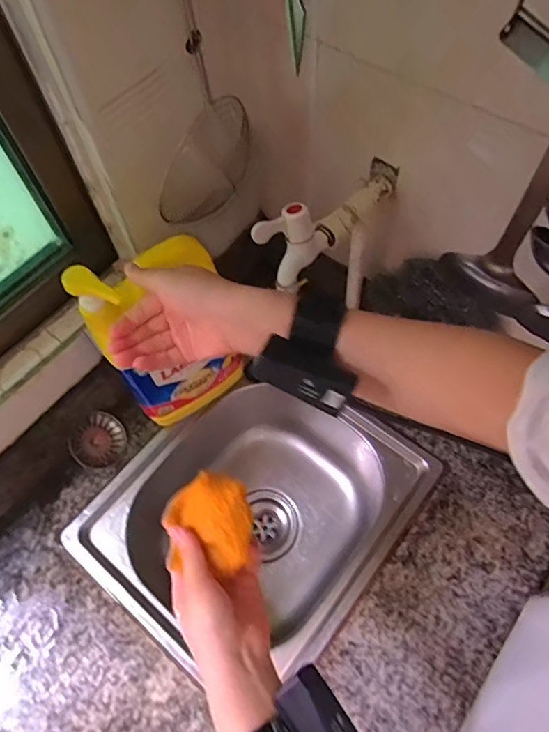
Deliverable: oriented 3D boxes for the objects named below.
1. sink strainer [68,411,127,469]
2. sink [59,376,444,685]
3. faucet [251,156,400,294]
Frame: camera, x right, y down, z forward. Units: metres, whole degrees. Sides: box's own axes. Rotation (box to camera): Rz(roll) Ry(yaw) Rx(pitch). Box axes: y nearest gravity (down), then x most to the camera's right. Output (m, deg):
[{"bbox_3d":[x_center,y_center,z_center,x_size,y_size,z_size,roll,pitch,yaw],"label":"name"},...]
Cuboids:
[{"bbox_3d":[-0.237,0.101,0.664,0.071,0.026,0.072,4,80,-26],"label":"sink strainer"},{"bbox_3d":[-0.027,0.231,0.719,0.337,0.207,0.354,34,68,20],"label":"sink"},{"bbox_3d":[0.061,-0.157,0.503,0.038,0.073,0.188,40,70,22],"label":"faucet"}]

